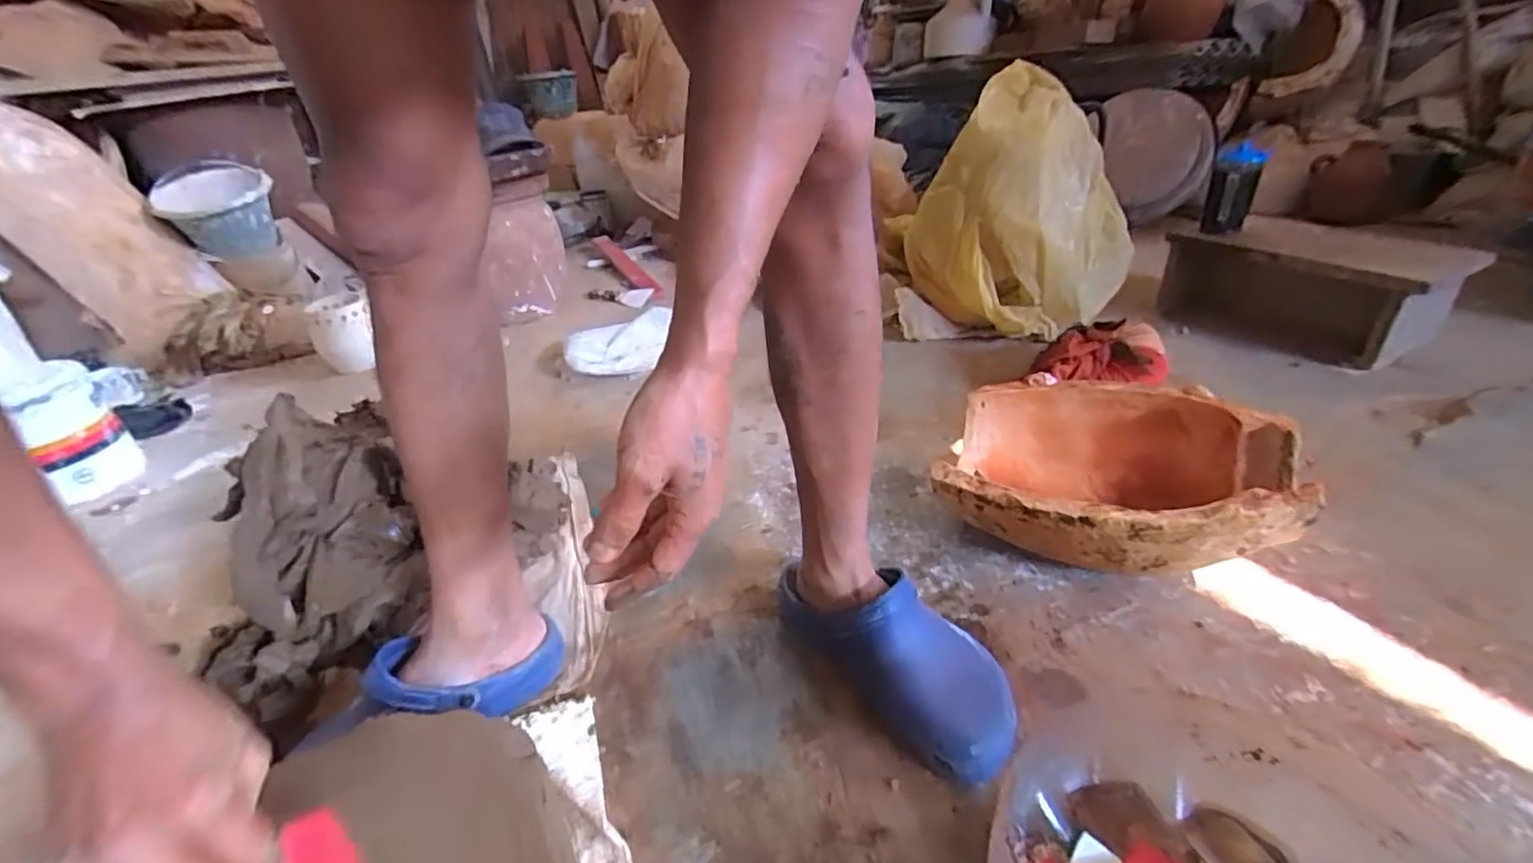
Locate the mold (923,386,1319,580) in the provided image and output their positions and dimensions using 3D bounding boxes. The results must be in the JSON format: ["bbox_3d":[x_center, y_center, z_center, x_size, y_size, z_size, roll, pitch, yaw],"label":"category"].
[{"bbox_3d":[0.380,0.060,0.731,0.331,0.153,0.308,9,34,25],"label":"mold"}]

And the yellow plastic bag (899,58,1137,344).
[{"bbox_3d":[0.478,-0.418,1.199,0.312,0.389,0.288,-26,36,-29],"label":"yellow plastic bag"}]

